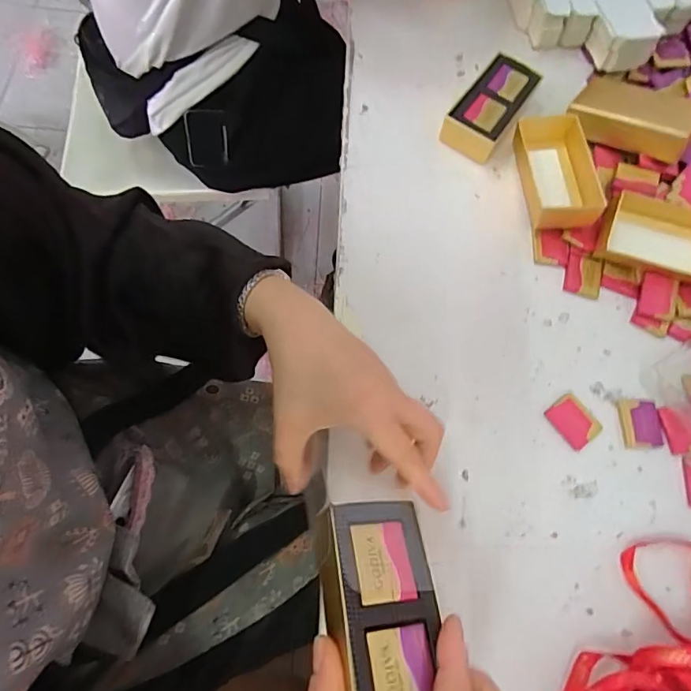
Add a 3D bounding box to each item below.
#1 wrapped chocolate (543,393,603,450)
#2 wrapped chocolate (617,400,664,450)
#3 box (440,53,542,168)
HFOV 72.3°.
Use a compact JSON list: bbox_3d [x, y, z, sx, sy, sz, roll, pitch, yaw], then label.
[{"bbox_3d":[0.190,0.063,0.393,0.032,0.007,0.040,-34,77,-16],"label":"wrapped chocolate"},{"bbox_3d":[0.250,0.066,0.400,0.035,0.010,0.041,-1,71,-6],"label":"wrapped chocolate"},{"bbox_3d":[0.149,-0.241,0.484,0.055,0.036,0.112,35,71,7],"label":"box"}]

